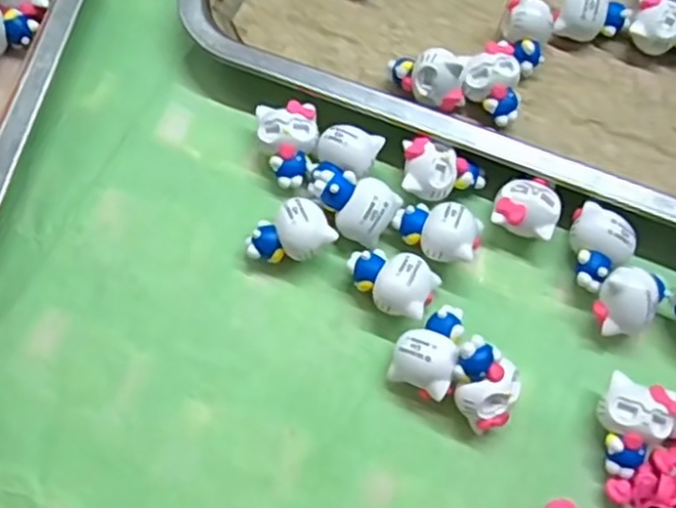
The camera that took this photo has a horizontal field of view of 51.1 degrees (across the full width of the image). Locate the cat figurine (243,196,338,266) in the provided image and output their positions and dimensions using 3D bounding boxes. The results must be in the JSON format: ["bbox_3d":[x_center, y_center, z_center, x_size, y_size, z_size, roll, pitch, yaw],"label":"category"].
[{"bbox_3d":[-0.020,-0.007,0.281,0.033,0.022,0.021,-18,70,-9],"label":"cat figurine"}]

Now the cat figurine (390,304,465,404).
[{"bbox_3d":[0.034,0.036,0.265,0.022,0.021,0.035,21,69,6],"label":"cat figurine"}]

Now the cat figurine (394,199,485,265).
[{"bbox_3d":[0.039,-0.008,0.282,0.034,0.020,0.022,17,69,5],"label":"cat figurine"}]

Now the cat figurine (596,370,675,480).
[{"bbox_3d":[0.105,0.063,0.257,0.025,0.019,0.033,32,71,10],"label":"cat figurine"}]

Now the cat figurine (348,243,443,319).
[{"bbox_3d":[0.020,0.012,0.274,0.034,0.021,0.023,20,69,5],"label":"cat figurine"}]

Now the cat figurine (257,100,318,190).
[{"bbox_3d":[-0.020,-0.045,0.296,0.024,0.020,0.034,-5,69,-4],"label":"cat figurine"}]

